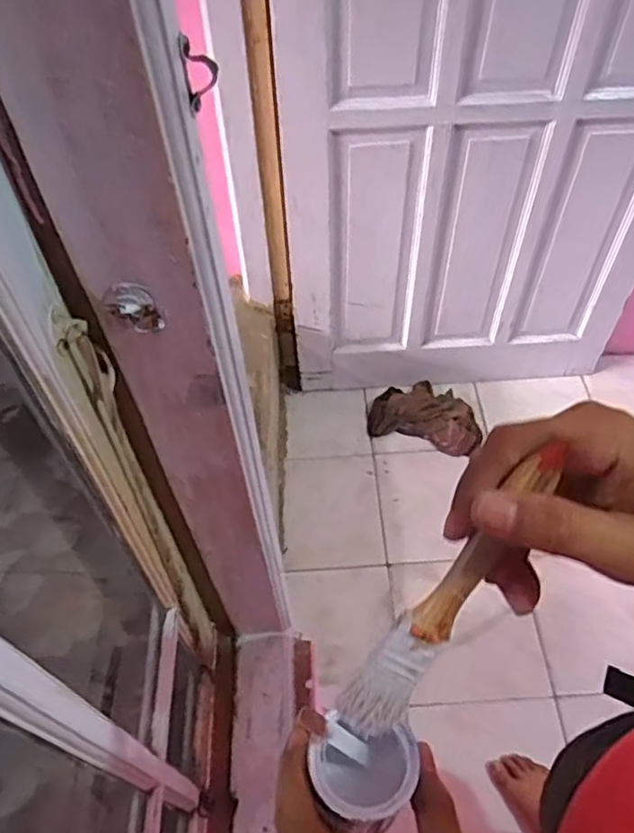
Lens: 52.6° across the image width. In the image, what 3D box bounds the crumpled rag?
[{"bbox_3d":[0.294,-0.003,1.693,0.291,0.052,0.203,19,57,15],"label":"crumpled rag"}]

